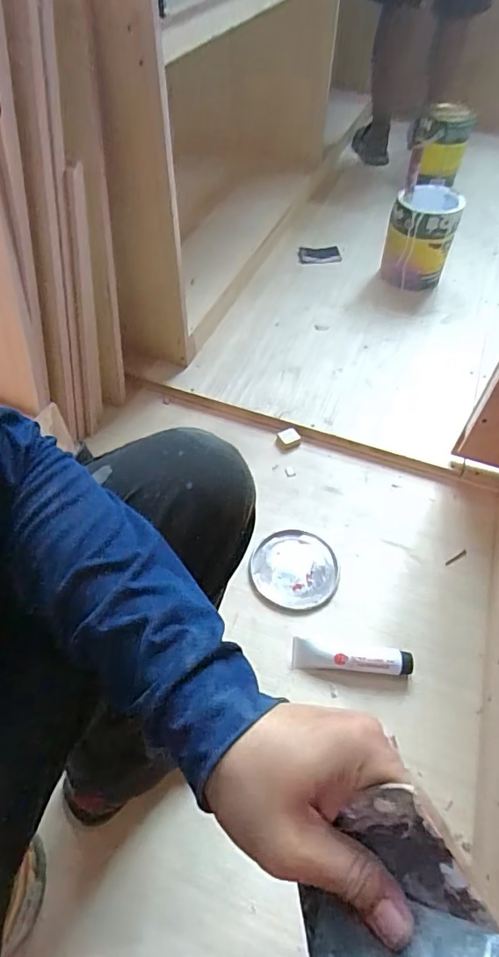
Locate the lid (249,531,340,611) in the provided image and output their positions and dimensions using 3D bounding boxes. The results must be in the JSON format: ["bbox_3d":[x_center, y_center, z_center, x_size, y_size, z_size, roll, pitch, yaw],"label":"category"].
[{"bbox_3d":[0.078,0.153,0.844,0.146,0.011,0.134,1,59,-1],"label":"lid"}]

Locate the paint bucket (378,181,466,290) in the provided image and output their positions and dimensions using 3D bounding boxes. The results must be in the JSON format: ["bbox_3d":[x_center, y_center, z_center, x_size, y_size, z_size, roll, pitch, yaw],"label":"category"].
[{"bbox_3d":[0.424,-0.599,1.227,0.152,0.192,0.170,19,54,12],"label":"paint bucket"}]

